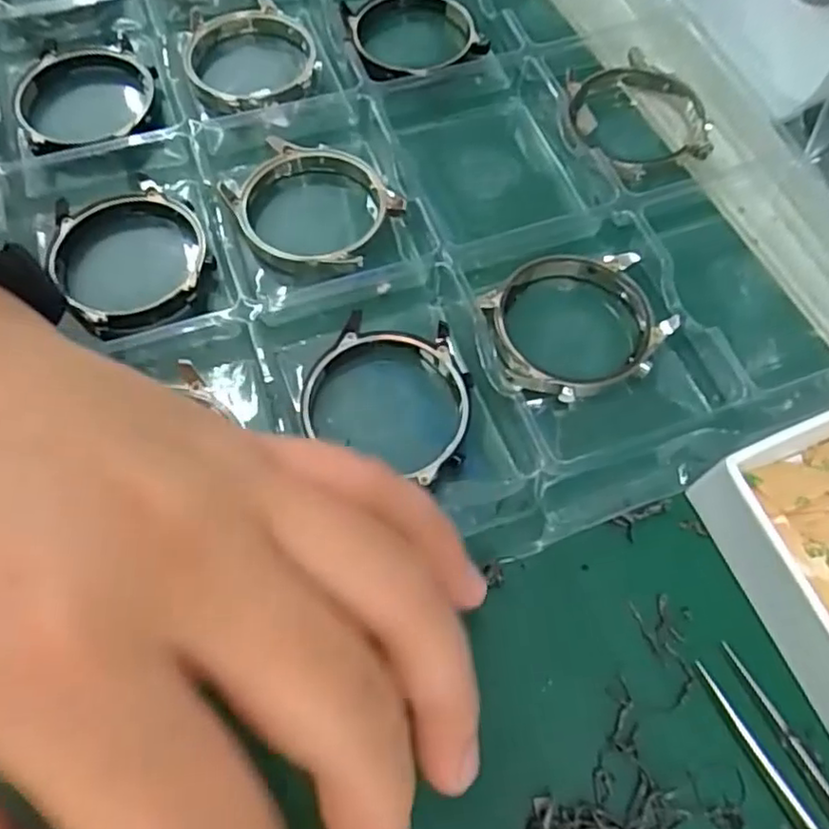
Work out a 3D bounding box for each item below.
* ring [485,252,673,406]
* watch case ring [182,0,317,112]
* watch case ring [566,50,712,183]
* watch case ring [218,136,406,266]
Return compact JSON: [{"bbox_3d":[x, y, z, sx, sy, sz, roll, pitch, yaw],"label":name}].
[{"bbox_3d":[0.048,-0.026,0.197,0.053,0.011,0.045,-11,66,-8],"label":"ring"},{"bbox_3d":[-0.059,-0.127,0.237,0.047,0.007,0.049,1,65,-2],"label":"watch case ring"},{"bbox_3d":[0.077,-0.104,0.230,0.048,0.006,0.053,3,65,-1],"label":"watch case ring"},{"bbox_3d":[-0.032,-0.066,0.211,0.051,0.008,0.045,30,67,11],"label":"watch case ring"}]

